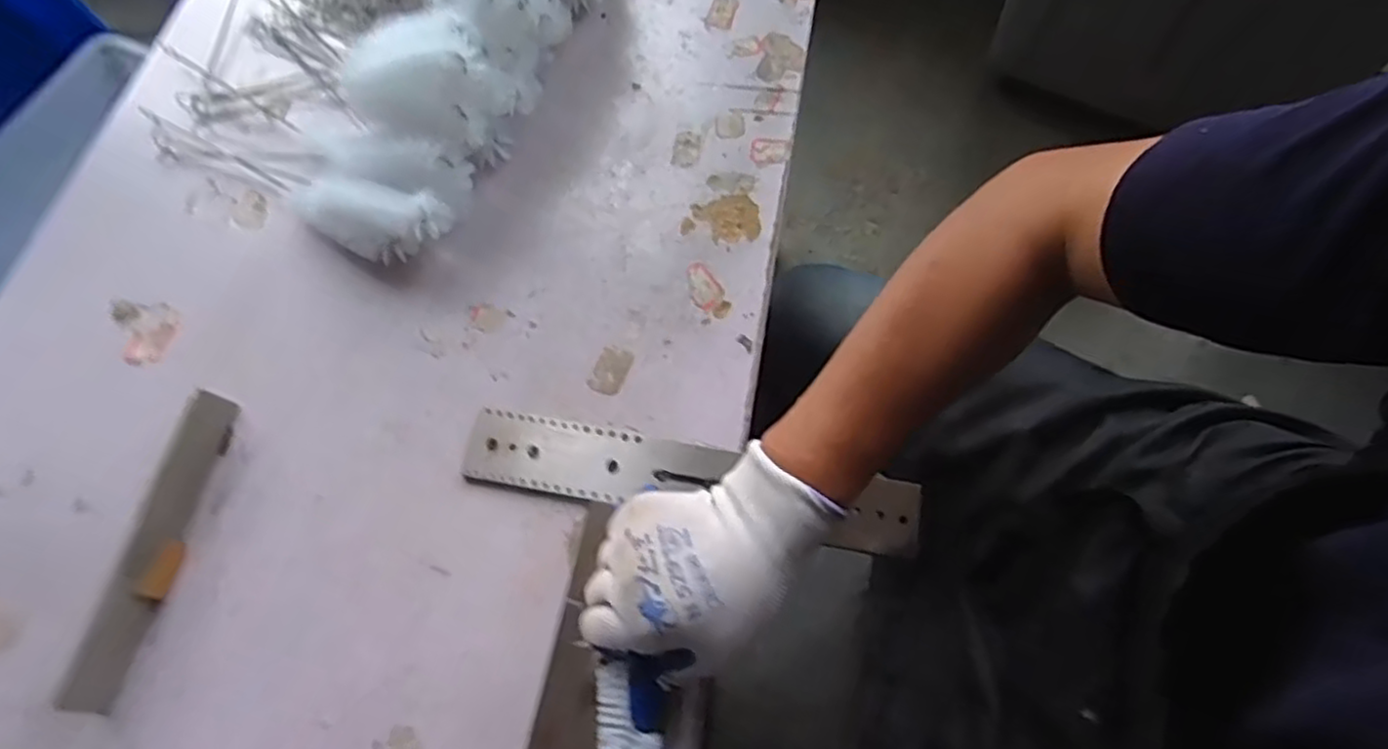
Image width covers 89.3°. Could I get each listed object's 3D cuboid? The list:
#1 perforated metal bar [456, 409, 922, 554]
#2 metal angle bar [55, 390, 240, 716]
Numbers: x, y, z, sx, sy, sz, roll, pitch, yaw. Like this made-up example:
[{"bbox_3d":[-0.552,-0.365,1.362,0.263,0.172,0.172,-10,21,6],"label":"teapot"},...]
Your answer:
[{"bbox_3d":[-0.003,0.068,0.466,0.298,0.006,0.052,9,71,6],"label":"perforated metal bar"},{"bbox_3d":[-0.346,0.108,0.453,0.019,0.027,0.197,8,67,6],"label":"metal angle bar"}]

